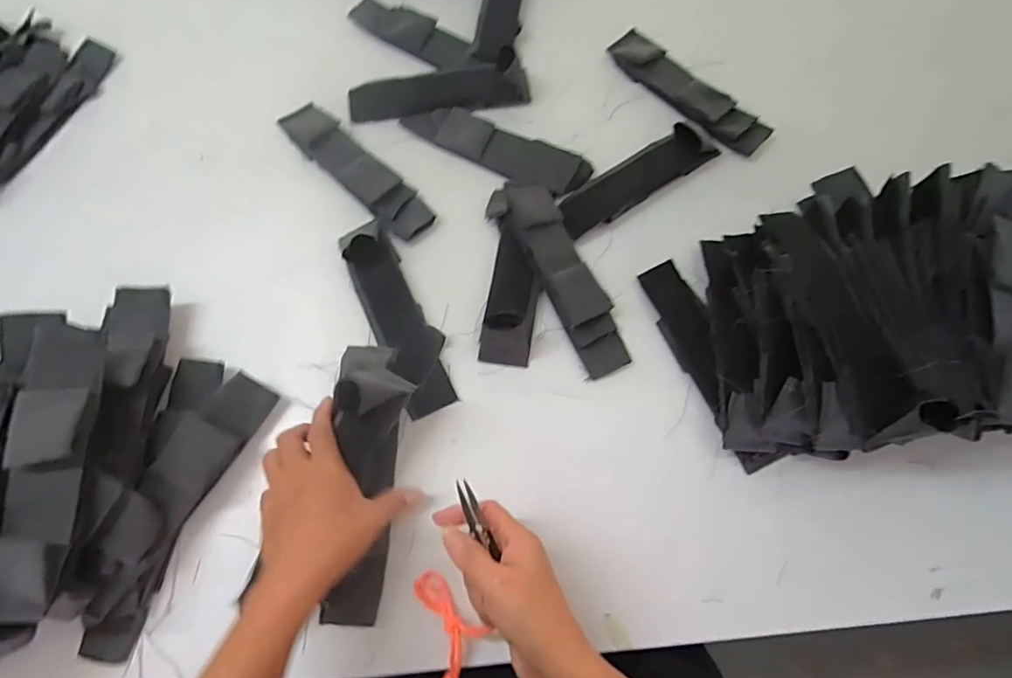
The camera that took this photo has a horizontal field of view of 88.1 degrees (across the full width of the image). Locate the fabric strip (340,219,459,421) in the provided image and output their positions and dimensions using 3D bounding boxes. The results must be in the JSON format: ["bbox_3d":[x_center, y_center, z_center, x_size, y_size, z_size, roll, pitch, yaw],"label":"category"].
[{"bbox_3d":[-0.098,-0.022,0.465,0.051,0.037,0.181,-26,71,-9],"label":"fabric strip"}]

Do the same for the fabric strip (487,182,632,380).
[{"bbox_3d":[0.050,-0.063,0.479,0.054,0.034,0.197,-23,71,-8],"label":"fabric strip"}]

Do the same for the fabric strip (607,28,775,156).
[{"bbox_3d":[0.194,-0.269,0.564,0.052,0.014,0.195,-41,74,-14],"label":"fabric strip"}]

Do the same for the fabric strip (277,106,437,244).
[{"bbox_3d":[-0.150,-0.171,0.528,0.045,0.025,0.188,-43,75,-14],"label":"fabric strip"}]

